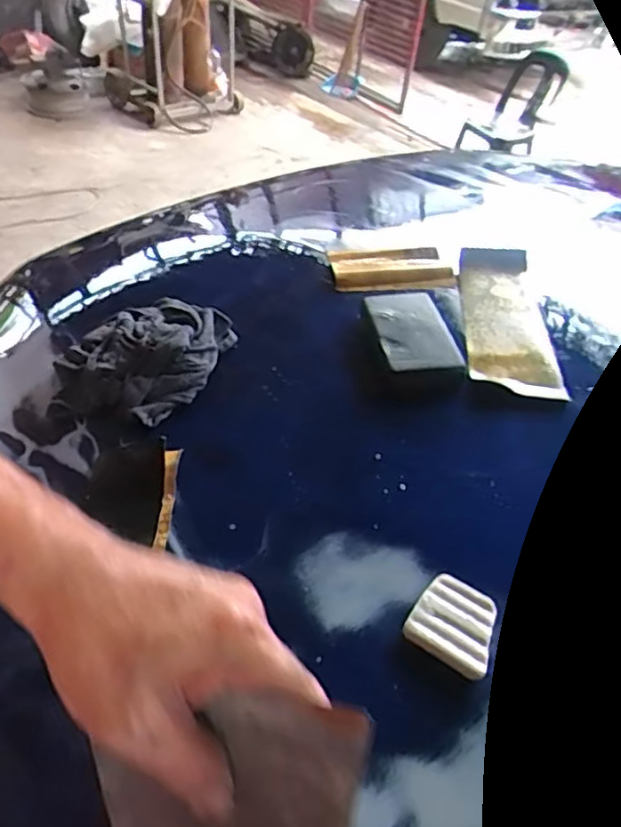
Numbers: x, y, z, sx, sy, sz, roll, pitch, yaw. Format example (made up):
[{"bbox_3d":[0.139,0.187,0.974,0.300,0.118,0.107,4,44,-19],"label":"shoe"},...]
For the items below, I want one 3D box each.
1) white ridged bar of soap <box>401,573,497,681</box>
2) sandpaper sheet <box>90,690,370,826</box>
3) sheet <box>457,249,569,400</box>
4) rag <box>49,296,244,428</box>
[{"bbox_3d":[0.090,0.131,0.388,0.052,0.014,0.050,30,48,22],"label":"white ridged bar of soap"},{"bbox_3d":[-0.039,0.162,0.272,0.123,0.105,0.005,7,17,19],"label":"sandpaper sheet"},{"bbox_3d":[0.201,-0.100,0.655,0.085,0.011,0.255,7,43,0],"label":"sheet"},{"bbox_3d":[-0.156,-0.069,0.594,0.147,0.043,0.176,19,44,12],"label":"rag"}]

